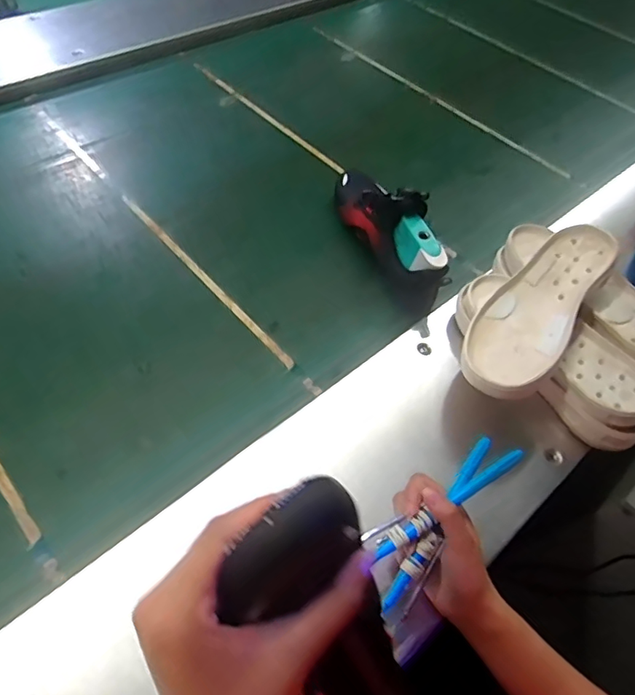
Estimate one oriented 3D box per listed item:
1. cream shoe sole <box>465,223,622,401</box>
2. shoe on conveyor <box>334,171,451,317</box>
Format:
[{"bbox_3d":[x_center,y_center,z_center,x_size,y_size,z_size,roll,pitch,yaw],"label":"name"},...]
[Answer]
[{"bbox_3d":[0.247,-0.048,0.567,0.096,0.053,0.251,37,58,21],"label":"cream shoe sole"},{"bbox_3d":[0.089,-0.185,0.703,0.083,0.092,0.293,-9,54,-12],"label":"shoe on conveyor"}]

